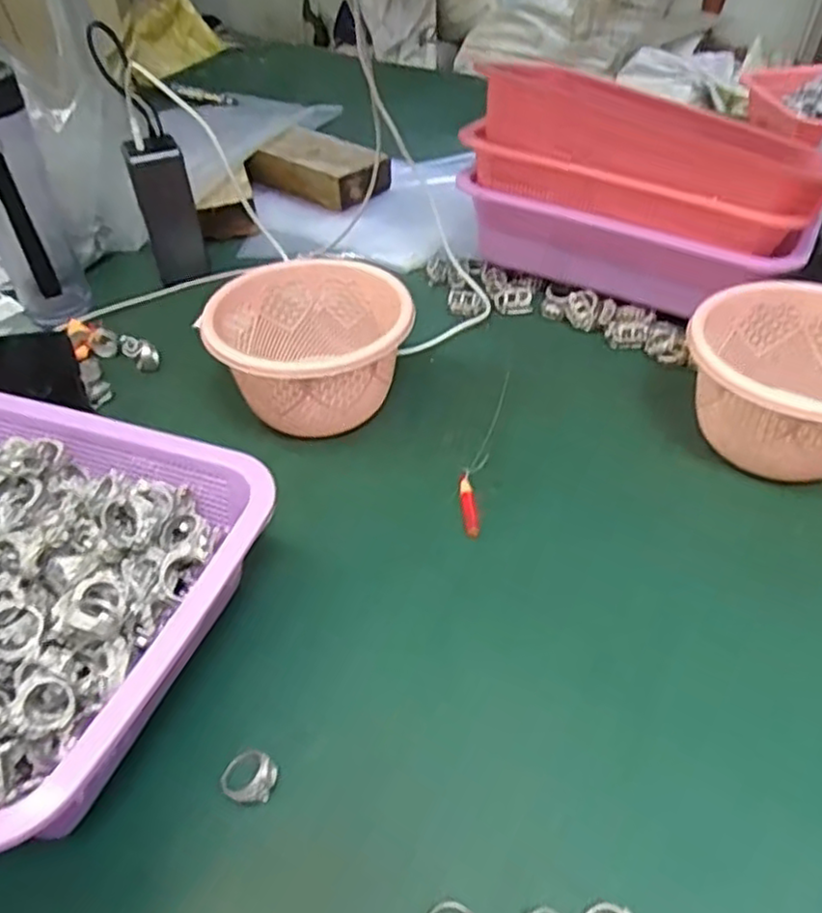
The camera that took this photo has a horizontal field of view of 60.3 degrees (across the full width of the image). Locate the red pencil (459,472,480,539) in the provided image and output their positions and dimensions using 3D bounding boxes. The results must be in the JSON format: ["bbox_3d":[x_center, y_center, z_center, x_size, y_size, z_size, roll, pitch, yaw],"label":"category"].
[{"bbox_3d":[0.038,0.032,0.475,0.010,0.004,0.061,-4,43,-1],"label":"red pencil"}]

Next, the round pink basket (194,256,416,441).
[{"bbox_3d":[-0.077,-0.080,0.544,0.138,0.091,0.133,-2,43,2],"label":"round pink basket"}]

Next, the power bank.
[{"bbox_3d":[-0.237,-0.238,0.688,0.050,0.127,0.034,-22,46,-18],"label":"power bank"}]

